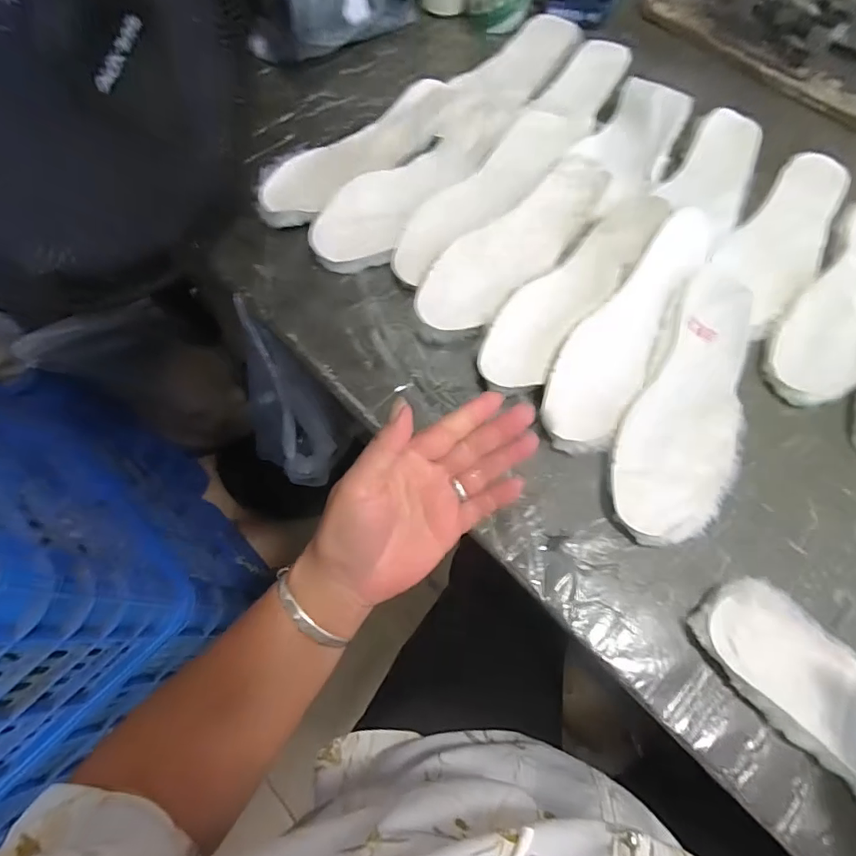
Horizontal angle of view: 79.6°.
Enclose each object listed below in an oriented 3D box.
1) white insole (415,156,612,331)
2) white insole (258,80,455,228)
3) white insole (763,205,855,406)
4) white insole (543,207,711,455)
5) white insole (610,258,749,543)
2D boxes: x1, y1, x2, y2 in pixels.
[{"bbox_3d":[0.096,-0.198,0.533,0.081,0.015,0.265,41,73,17],"label":"white insole"},{"bbox_3d":[-0.078,-0.320,0.605,0.276,0.028,0.086,-41,72,-15],"label":"white insole"},{"bbox_3d":[0.417,-0.129,0.497,0.090,0.008,0.265,37,72,16],"label":"white insole"},{"bbox_3d":[0.191,-0.099,0.483,0.078,0.021,0.275,34,74,2],"label":"white insole"},{"bbox_3d":[0.238,-0.033,0.465,0.098,0.028,0.288,21,69,10],"label":"white insole"}]

